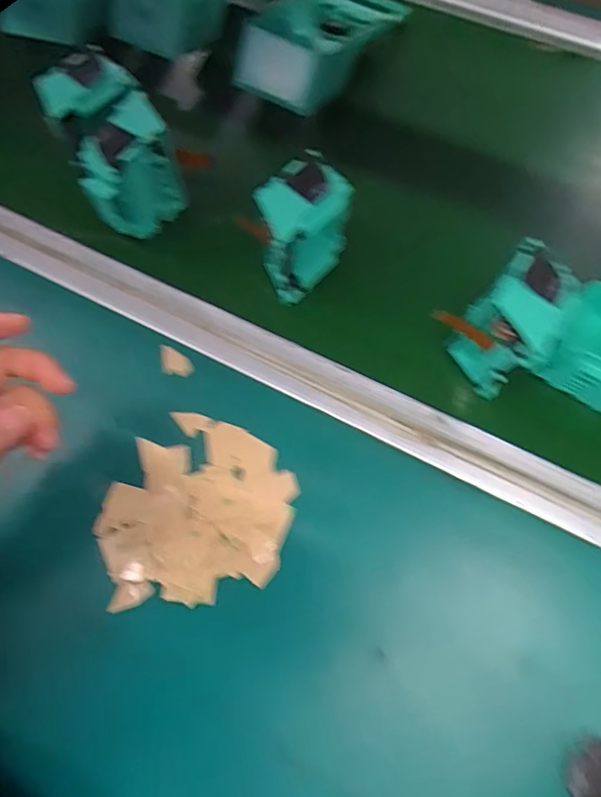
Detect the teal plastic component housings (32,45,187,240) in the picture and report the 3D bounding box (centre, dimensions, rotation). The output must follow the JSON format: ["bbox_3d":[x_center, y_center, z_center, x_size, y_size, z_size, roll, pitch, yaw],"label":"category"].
[{"bbox_3d":[-0.144,-0.200,0.397,0.078,0.078,0.131,-26,70,-9],"label":"teal plastic component housings"}]

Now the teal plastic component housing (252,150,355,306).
[{"bbox_3d":[-0.001,-0.117,0.357,0.073,0.073,0.047,-41,73,-14],"label":"teal plastic component housing"}]

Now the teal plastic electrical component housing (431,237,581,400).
[{"bbox_3d":[0.136,-0.052,0.327,0.068,0.072,0.062,-42,73,-14],"label":"teal plastic electrical component housing"}]

